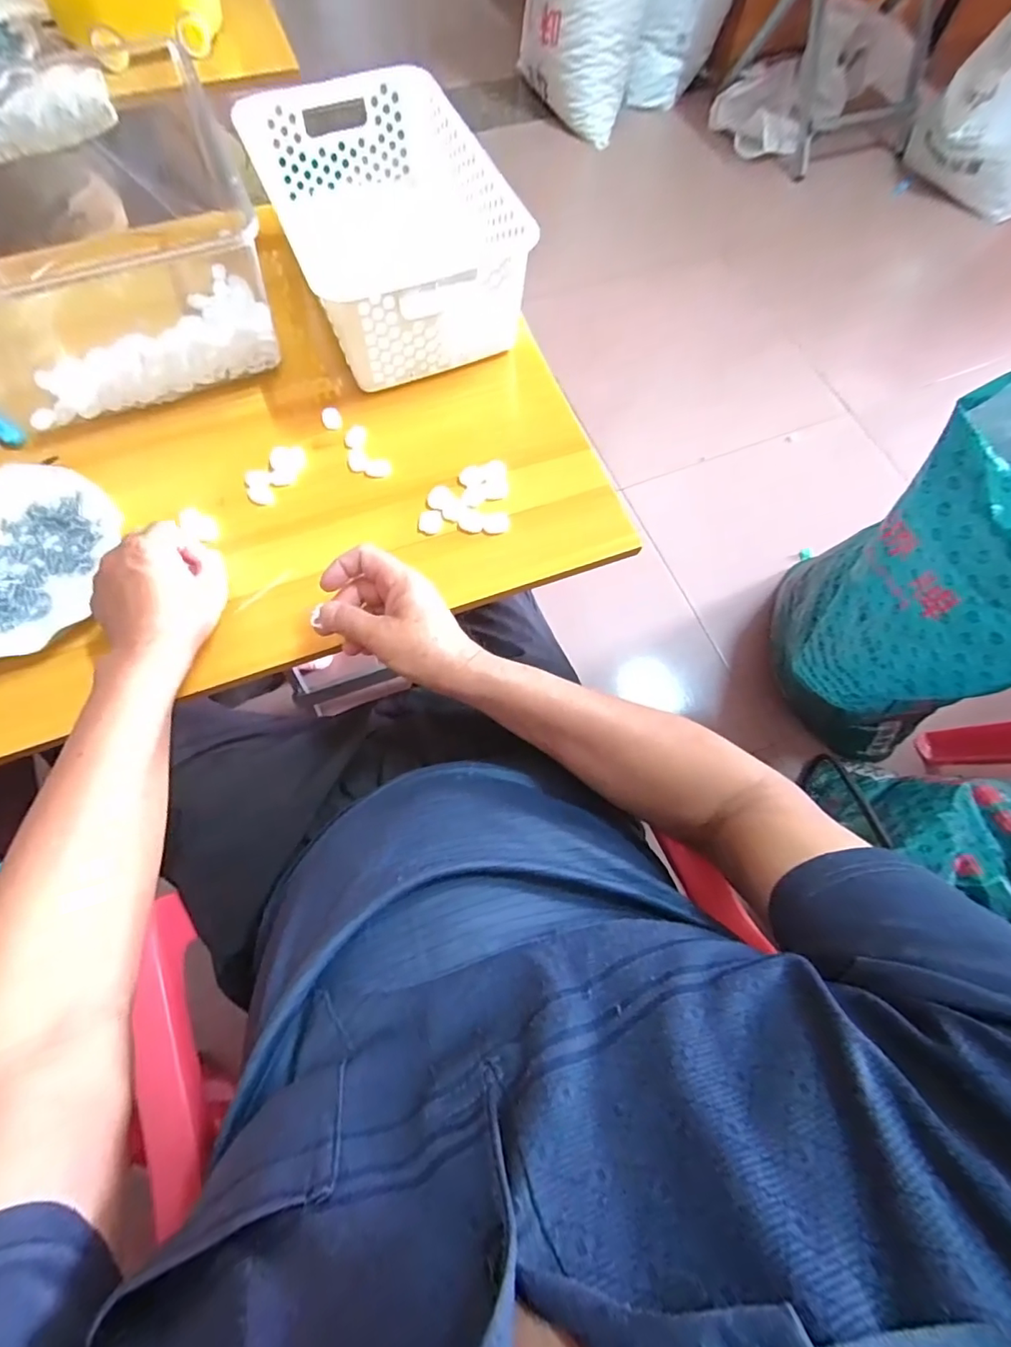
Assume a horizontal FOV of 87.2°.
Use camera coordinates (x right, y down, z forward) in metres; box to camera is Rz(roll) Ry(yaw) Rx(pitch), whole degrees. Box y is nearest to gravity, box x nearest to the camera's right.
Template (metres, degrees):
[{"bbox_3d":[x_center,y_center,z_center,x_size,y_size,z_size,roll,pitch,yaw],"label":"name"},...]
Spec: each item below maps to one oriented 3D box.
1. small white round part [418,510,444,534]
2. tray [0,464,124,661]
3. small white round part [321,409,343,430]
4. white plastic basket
[{"bbox_3d":[-0.070,-0.143,0.499,0.022,0.004,0.026,1,70,-1],"label":"small white round part"},{"bbox_3d":[-0.435,-0.101,0.463,0.163,0.024,0.181,30,72,9],"label":"tray"},{"bbox_3d":[-0.175,-0.256,0.533,0.018,0.010,0.018,1,70,-1],"label":"small white round part"},{"bbox_3d":[-0.112,-0.458,0.554,0.198,0.114,0.310,-22,72,-9],"label":"white plastic basket"}]

